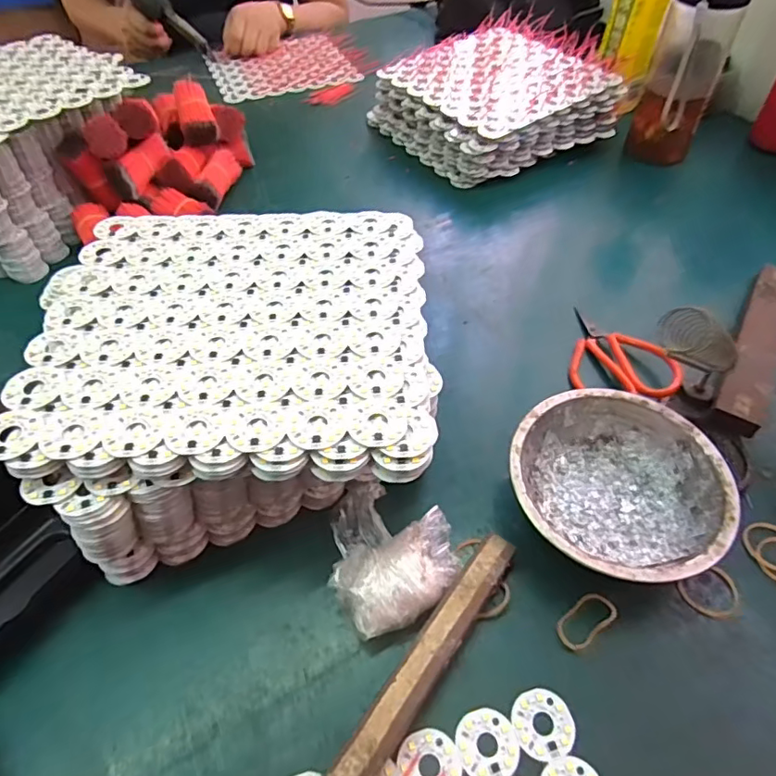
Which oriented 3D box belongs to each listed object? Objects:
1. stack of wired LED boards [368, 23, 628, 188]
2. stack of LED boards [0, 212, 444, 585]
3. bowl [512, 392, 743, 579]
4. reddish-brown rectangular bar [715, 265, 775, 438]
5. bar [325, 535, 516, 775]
[{"bbox_3d":[0.137,-0.355,0.664,0.244,0.085,0.227,-28,56,-21],"label":"stack of wired LED boards"},{"bbox_3d":[-0.090,-0.011,0.355,0.229,0.092,0.225,-5,51,-5],"label":"stack of LED boards"},{"bbox_3d":[0.139,0.062,0.332,0.123,0.040,0.123,0,50,0],"label":"bowl"},{"bbox_3d":[0.295,-0.034,0.425,0.032,0.027,0.198,27,55,20],"label":"reddish-brown rectangular bar"},{"bbox_3d":[0.003,0.162,0.269,0.020,0.018,0.212,31,57,23],"label":"bar"}]

